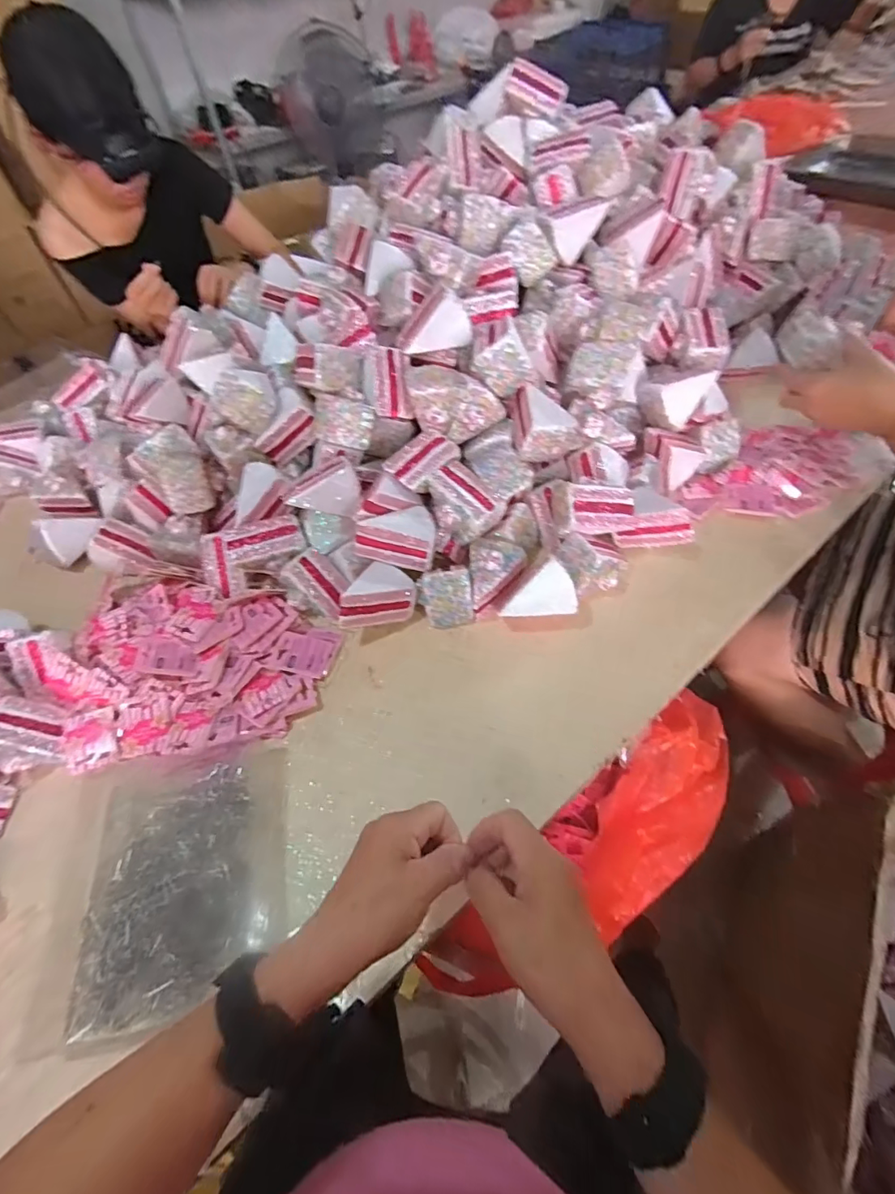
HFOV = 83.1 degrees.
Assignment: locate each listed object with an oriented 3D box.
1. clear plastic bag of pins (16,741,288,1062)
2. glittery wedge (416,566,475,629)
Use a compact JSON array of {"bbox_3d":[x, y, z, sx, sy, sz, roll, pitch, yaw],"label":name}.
[{"bbox_3d":[-0.247,0.249,0.451,0.195,0.029,0.218,-10,53,-1],"label":"clear plastic bag of pins"},{"bbox_3d":[-0.002,0.001,0.580,0.060,0.068,0.044,-8,53,0],"label":"glittery wedge"}]

